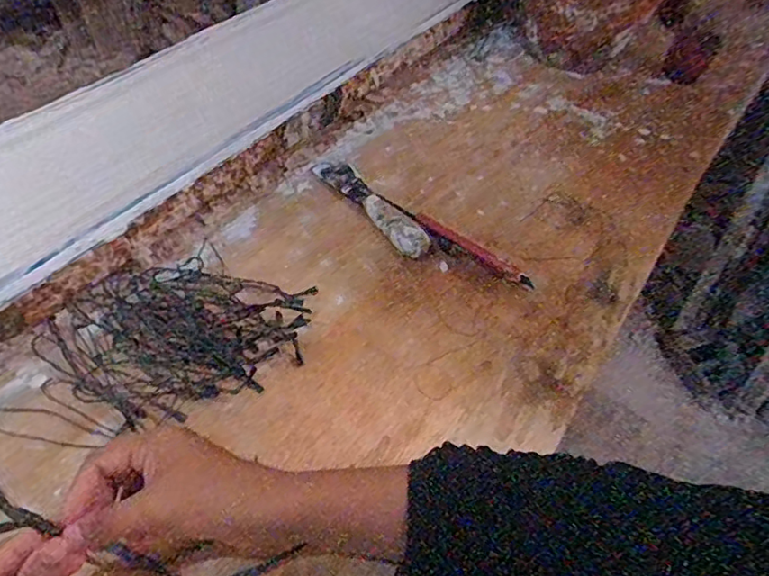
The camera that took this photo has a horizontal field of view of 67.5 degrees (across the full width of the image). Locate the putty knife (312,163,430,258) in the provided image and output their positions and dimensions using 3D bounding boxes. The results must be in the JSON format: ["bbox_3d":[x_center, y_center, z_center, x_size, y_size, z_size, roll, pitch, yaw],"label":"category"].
[{"bbox_3d":[-0.015,-0.091,0.610,0.036,0.022,0.173,-27,58,-26],"label":"putty knife"}]

